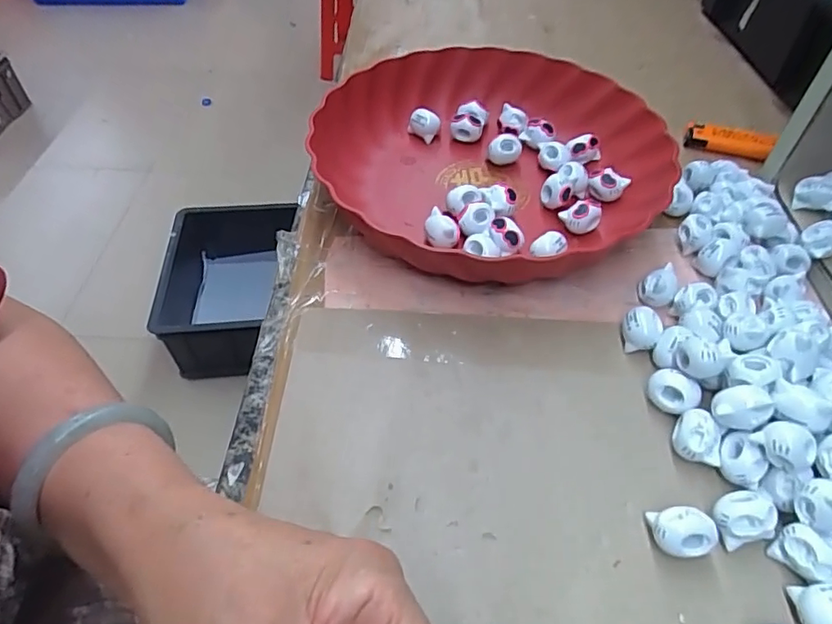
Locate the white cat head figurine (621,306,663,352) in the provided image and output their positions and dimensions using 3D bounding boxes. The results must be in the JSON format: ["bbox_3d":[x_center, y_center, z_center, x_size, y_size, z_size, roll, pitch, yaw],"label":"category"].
[{"bbox_3d":[0.131,0.011,0.319,0.021,0.021,0.023,1,50,-1],"label":"white cat head figurine"}]

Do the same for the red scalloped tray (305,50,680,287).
[{"bbox_3d":[0.048,-0.114,0.393,0.243,0.050,0.225,-29,57,-23],"label":"red scalloped tray"}]

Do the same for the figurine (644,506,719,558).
[{"bbox_3d":[0.117,0.098,0.242,0.024,0.021,0.018,3,50,2],"label":"figurine"}]

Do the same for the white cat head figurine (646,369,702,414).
[{"bbox_3d":[0.135,0.044,0.289,0.017,0.021,0.025,-35,59,-26],"label":"white cat head figurine"}]

